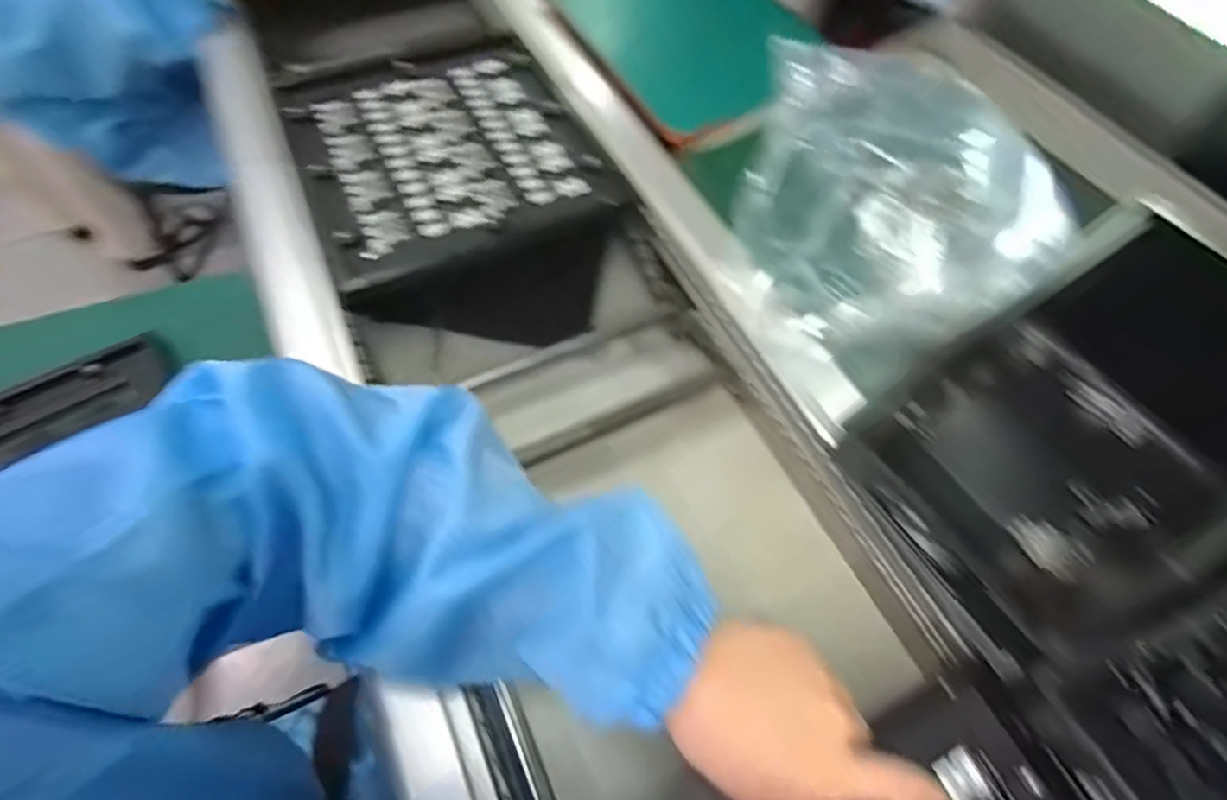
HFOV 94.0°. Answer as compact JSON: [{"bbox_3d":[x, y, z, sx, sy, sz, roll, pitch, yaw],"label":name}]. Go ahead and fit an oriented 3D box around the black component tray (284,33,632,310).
[{"bbox_3d":[-0.162,-0.254,0.571,0.272,0.028,0.314,-20,63,-13],"label":"black component tray"}]

